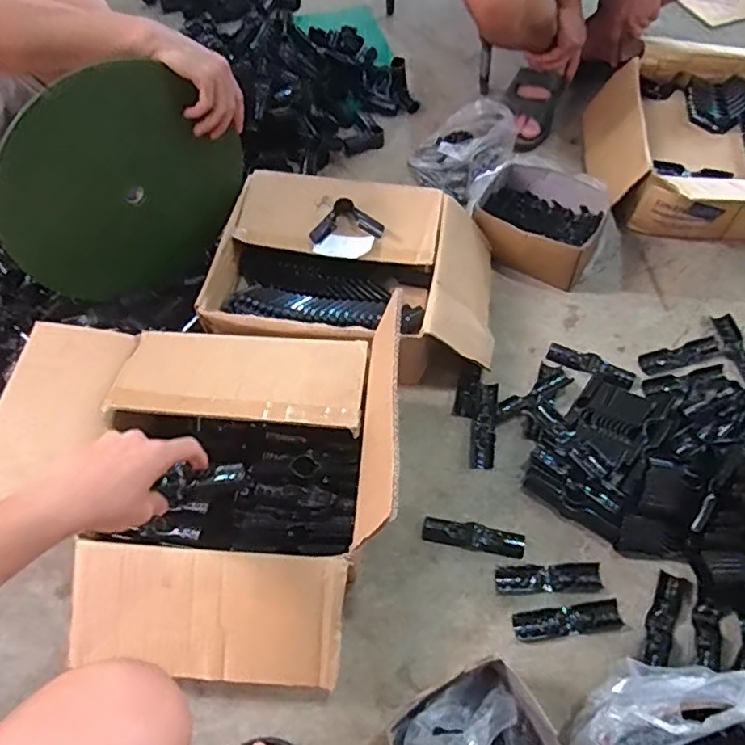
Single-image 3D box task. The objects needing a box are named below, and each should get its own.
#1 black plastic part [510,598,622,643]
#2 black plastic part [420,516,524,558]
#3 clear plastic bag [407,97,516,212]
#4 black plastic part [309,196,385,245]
[{"bbox_3d":[0.236,0.301,0.734,0.126,0.010,0.035,-9,59,-3],"label":"black plastic part"},{"bbox_3d":[0.132,0.213,0.785,0.131,0.022,0.032,10,60,8],"label":"black plastic part"},{"bbox_3d":[0.168,-0.418,1.101,0.175,0.104,0.193,29,65,18],"label":"clear plastic bag"},{"bbox_3d":[-0.040,-0.233,0.917,0.110,0.033,0.059,-5,59,-1],"label":"black plastic part"}]

